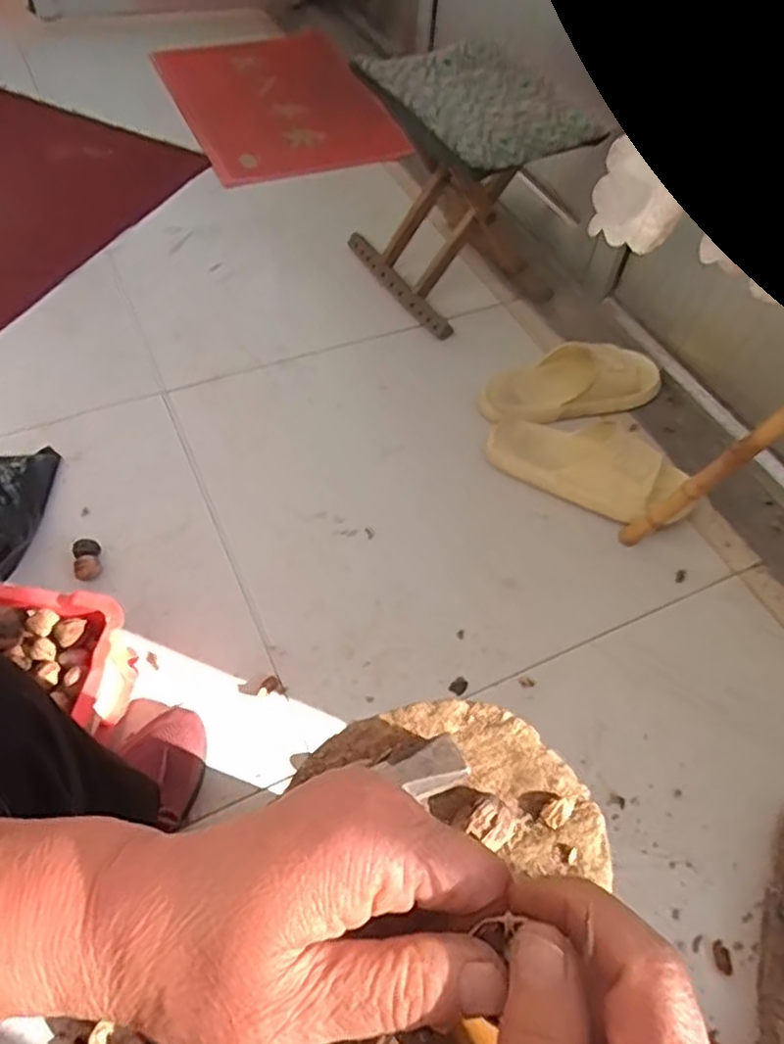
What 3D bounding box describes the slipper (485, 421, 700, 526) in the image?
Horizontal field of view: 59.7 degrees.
[{"bbox_3d":[0.263,-0.082,0.927,0.267,0.074,0.098,24,57,11],"label":"slipper"}]

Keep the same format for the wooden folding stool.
[{"bbox_3d":[0.111,-0.528,1.101,0.252,0.307,0.307,-21,60,-18],"label":"wooden folding stool"}]

